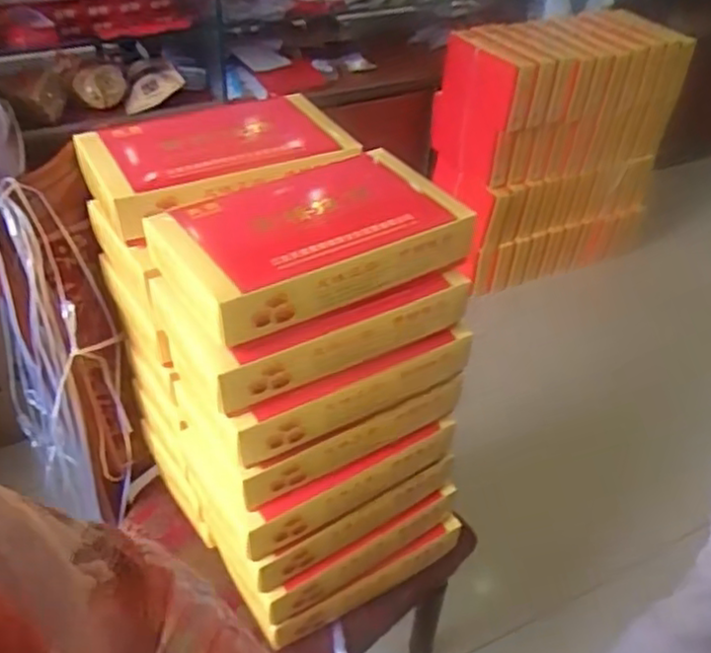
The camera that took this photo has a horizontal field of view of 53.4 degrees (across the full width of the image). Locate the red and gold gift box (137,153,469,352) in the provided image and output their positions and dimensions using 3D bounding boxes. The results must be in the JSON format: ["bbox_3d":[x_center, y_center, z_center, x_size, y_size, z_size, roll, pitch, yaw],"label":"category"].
[{"bbox_3d":[-0.042,-0.104,0.793,0.320,0.060,0.222,-19,46,-25],"label":"red and gold gift box"}]

